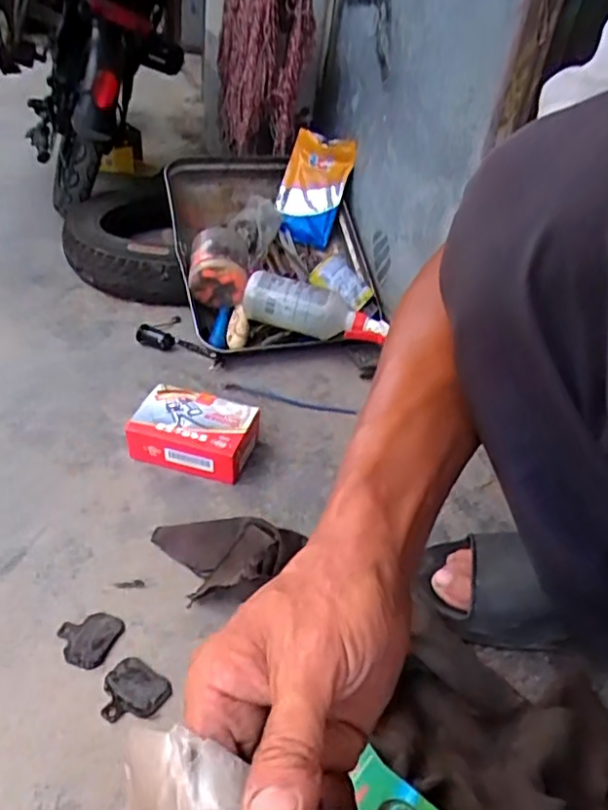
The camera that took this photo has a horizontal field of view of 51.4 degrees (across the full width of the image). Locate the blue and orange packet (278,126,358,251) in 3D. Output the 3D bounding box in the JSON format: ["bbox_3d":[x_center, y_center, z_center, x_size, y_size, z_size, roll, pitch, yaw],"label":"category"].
[{"bbox_3d":[0.013,-0.353,1.032,0.102,0.171,0.030,20,12,13],"label":"blue and orange packet"}]

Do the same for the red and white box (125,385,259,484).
[{"bbox_3d":[-0.125,0.033,0.724,0.129,0.055,0.087,12,36,8],"label":"red and white box"}]

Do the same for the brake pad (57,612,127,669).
[{"bbox_3d":[-0.182,0.194,0.530,0.048,0.005,0.052,13,36,9],"label":"brake pad"}]

